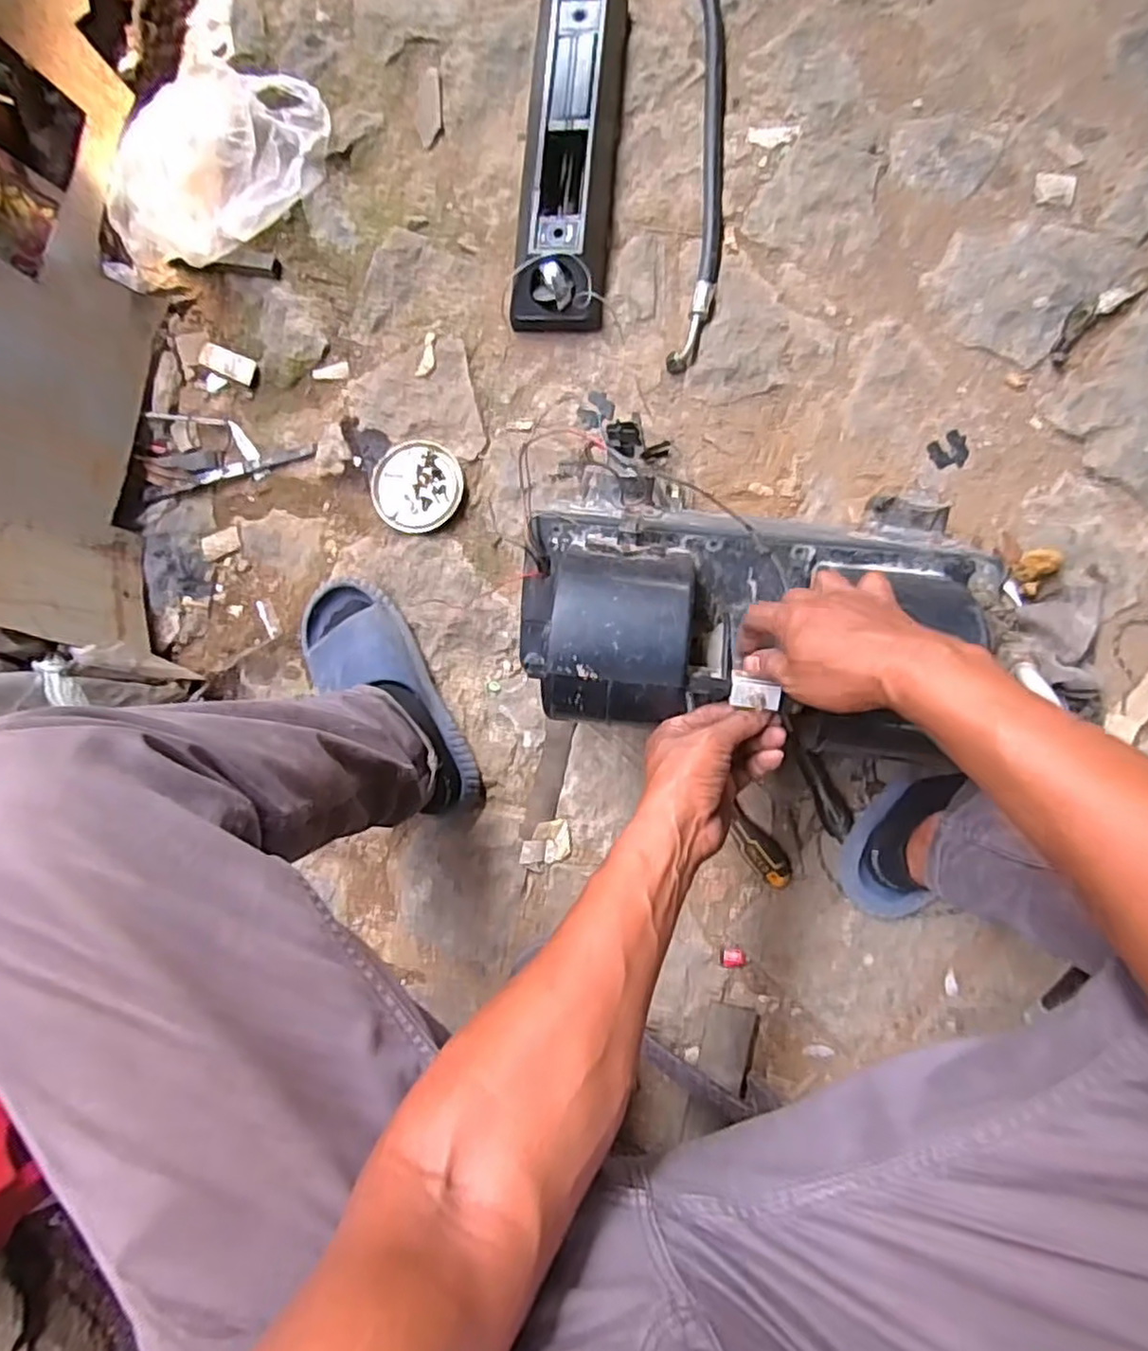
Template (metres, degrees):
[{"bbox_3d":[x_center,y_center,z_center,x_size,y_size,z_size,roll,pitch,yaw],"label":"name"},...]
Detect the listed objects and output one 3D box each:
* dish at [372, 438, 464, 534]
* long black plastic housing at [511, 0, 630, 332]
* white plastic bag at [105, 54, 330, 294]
[{"bbox_3d":[-0.183,-0.222,0.825,0.102,0.025,0.108,0,88,8],"label":"dish"},{"bbox_3d":[-0.005,-0.586,0.794,0.104,0.064,0.378,6,89,8],"label":"long black plastic housing"},{"bbox_3d":[-0.434,-0.588,0.829,0.321,0.111,0.129,-34,84,5],"label":"white plastic bag"}]

